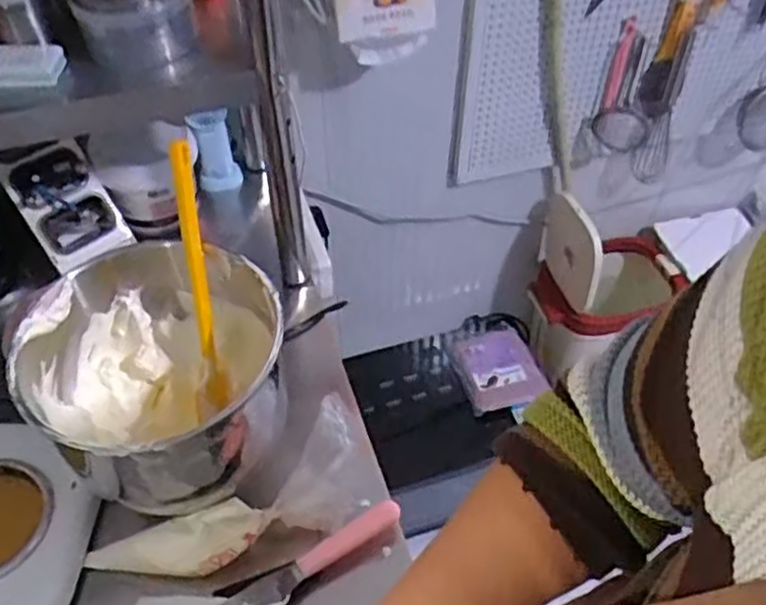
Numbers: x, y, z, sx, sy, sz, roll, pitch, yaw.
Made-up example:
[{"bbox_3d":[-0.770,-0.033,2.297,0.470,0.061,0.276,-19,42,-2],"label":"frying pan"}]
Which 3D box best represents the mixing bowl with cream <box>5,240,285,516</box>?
[{"bbox_3d":[-0.201,0.075,0.685,0.221,0.160,0.219,0,48,0],"label":"mixing bowl with cream"}]

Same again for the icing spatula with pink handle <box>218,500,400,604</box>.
[{"bbox_3d":[-0.090,0.252,0.668,0.246,0.023,0.031,-27,53,-22],"label":"icing spatula with pink handle"}]

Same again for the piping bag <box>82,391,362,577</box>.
[{"bbox_3d":[-0.140,0.200,0.694,0.273,0.066,0.095,-23,52,-20],"label":"piping bag"}]

